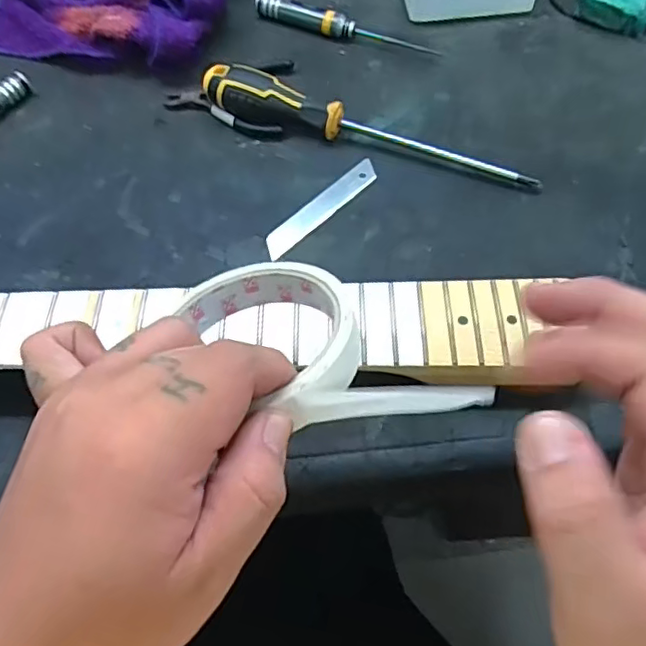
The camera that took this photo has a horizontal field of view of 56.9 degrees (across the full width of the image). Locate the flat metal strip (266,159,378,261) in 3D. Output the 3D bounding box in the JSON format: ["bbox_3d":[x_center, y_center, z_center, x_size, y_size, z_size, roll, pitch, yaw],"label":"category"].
[{"bbox_3d":[0.000,-0.081,0.413,0.019,0.004,0.103,40,71,21],"label":"flat metal strip"}]

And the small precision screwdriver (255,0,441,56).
[{"bbox_3d":[0.017,-0.246,0.491,0.154,0.020,0.020,17,64,12],"label":"small precision screwdriver"}]

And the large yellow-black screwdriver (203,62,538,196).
[{"bbox_3d":[0.030,-0.140,0.426,0.249,0.031,0.030,17,64,12],"label":"large yellow-black screwdriver"}]

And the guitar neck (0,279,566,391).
[{"bbox_3d":[-0.187,0.009,0.350,0.601,0.032,0.073,-1,62,3],"label":"guitar neck"}]

